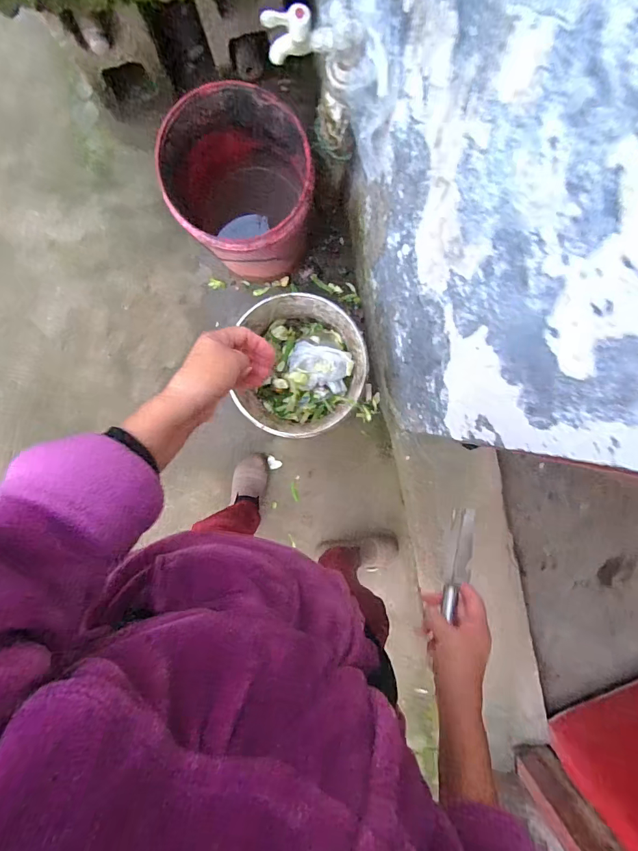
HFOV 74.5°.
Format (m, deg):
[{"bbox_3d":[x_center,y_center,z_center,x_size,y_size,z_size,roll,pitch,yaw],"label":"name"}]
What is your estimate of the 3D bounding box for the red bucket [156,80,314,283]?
[{"bbox_3d":[-0.180,-0.550,1.007,0.312,0.365,0.309,0,92,-3],"label":"red bucket"}]

